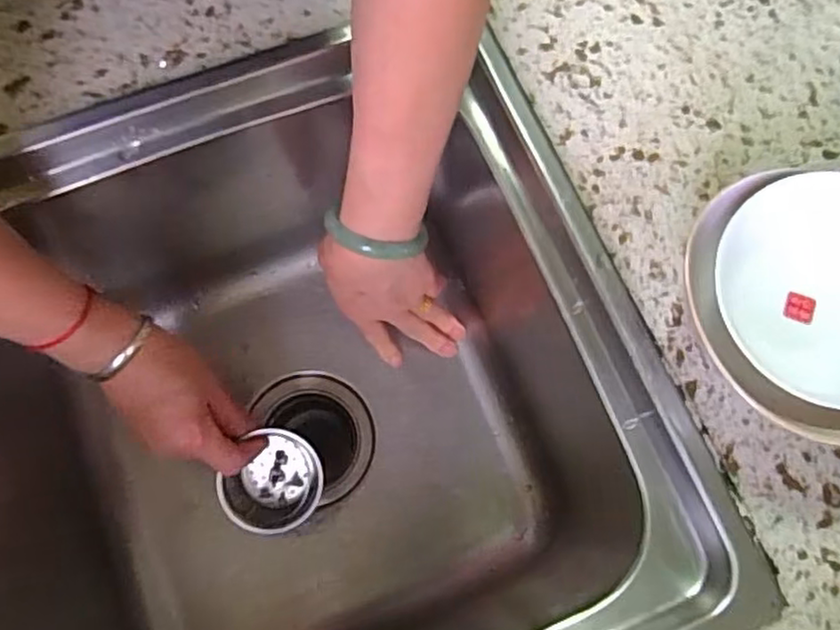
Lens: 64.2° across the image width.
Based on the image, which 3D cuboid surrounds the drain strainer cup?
[{"bbox_3d":[-0.109,0.129,0.513,0.065,0.049,0.072,40,77,10],"label":"drain strainer cup"}]

